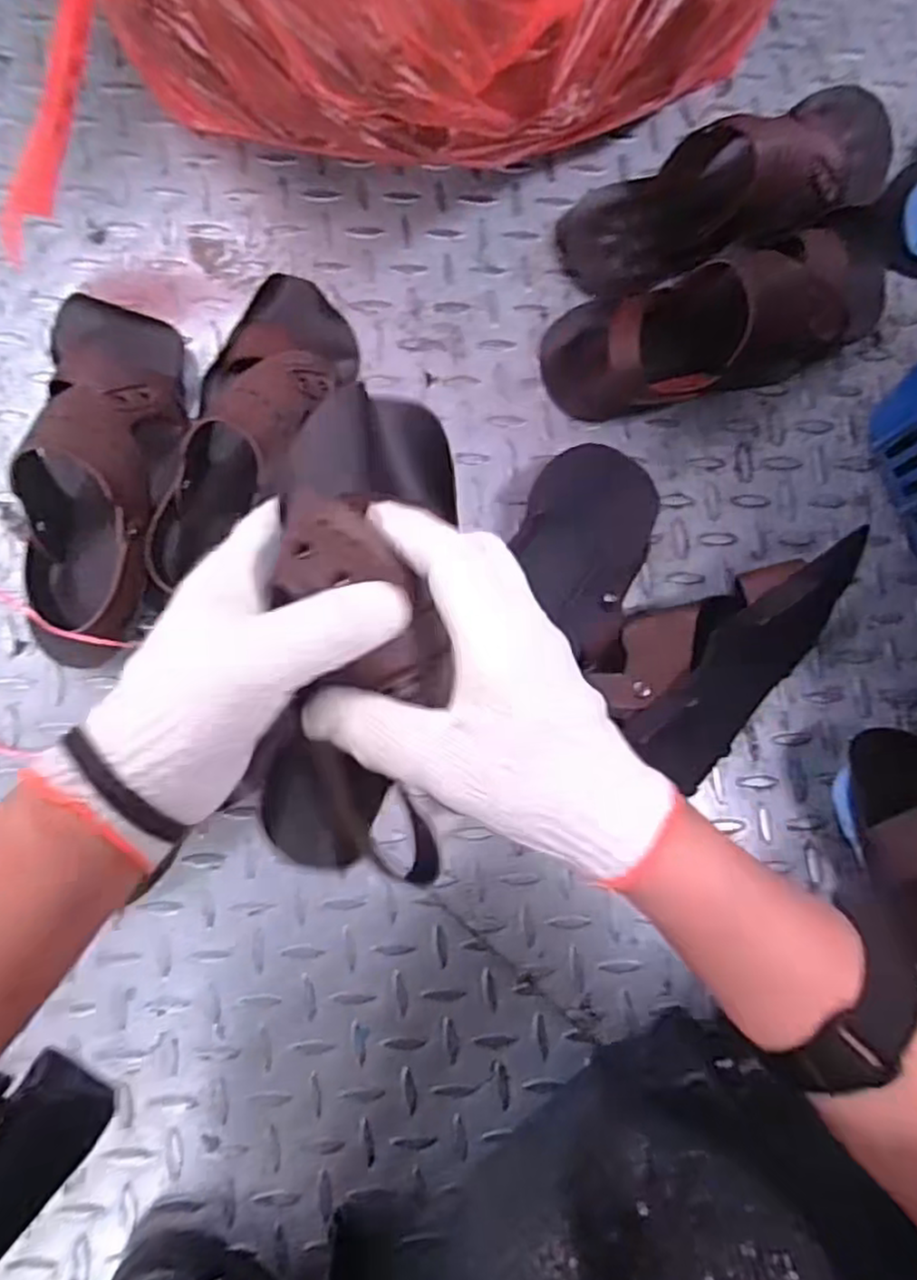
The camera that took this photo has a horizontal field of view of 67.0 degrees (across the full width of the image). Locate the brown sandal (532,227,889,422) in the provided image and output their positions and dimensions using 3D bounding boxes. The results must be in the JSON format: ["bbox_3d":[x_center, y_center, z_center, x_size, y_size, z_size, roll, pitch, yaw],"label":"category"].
[{"bbox_3d":[0.211,-0.249,0.516,0.285,0.081,0.092,-17,84,-5],"label":"brown sandal"}]

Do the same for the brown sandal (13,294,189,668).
[{"bbox_3d":[-0.250,-0.121,0.483,0.095,0.062,0.263,-1,83,-3],"label":"brown sandal"}]

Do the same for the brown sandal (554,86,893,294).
[{"bbox_3d":[0.219,-0.352,0.528,0.266,0.088,0.108,-23,84,-6],"label":"brown sandal"}]

